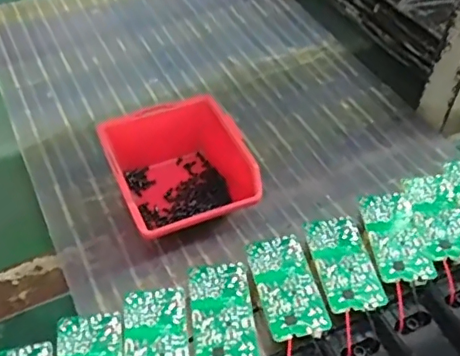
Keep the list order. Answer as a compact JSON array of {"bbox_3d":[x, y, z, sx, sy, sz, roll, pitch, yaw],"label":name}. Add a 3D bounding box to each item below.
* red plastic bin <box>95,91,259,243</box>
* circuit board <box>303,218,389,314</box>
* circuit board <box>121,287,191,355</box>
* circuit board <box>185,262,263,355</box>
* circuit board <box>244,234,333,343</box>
[{"bbox_3d":[-0.046,-0.004,0.510,0.116,0.066,0.129,-17,52,-16],"label":"red plastic bin"},{"bbox_3d":[0.082,0.060,0.398,0.040,0.004,0.073,-7,50,-10],"label":"circuit board"},{"bbox_3d":[-0.046,0.106,0.352,0.042,0.006,0.073,-4,49,-7],"label":"circuit board"},{"bbox_3d":[-0.005,0.090,0.367,0.043,0.004,0.074,-5,50,-8],"label":"circuit board"},{"bbox_3d":[0.039,0.074,0.384,0.041,0.005,0.075,-10,50,-12],"label":"circuit board"}]

